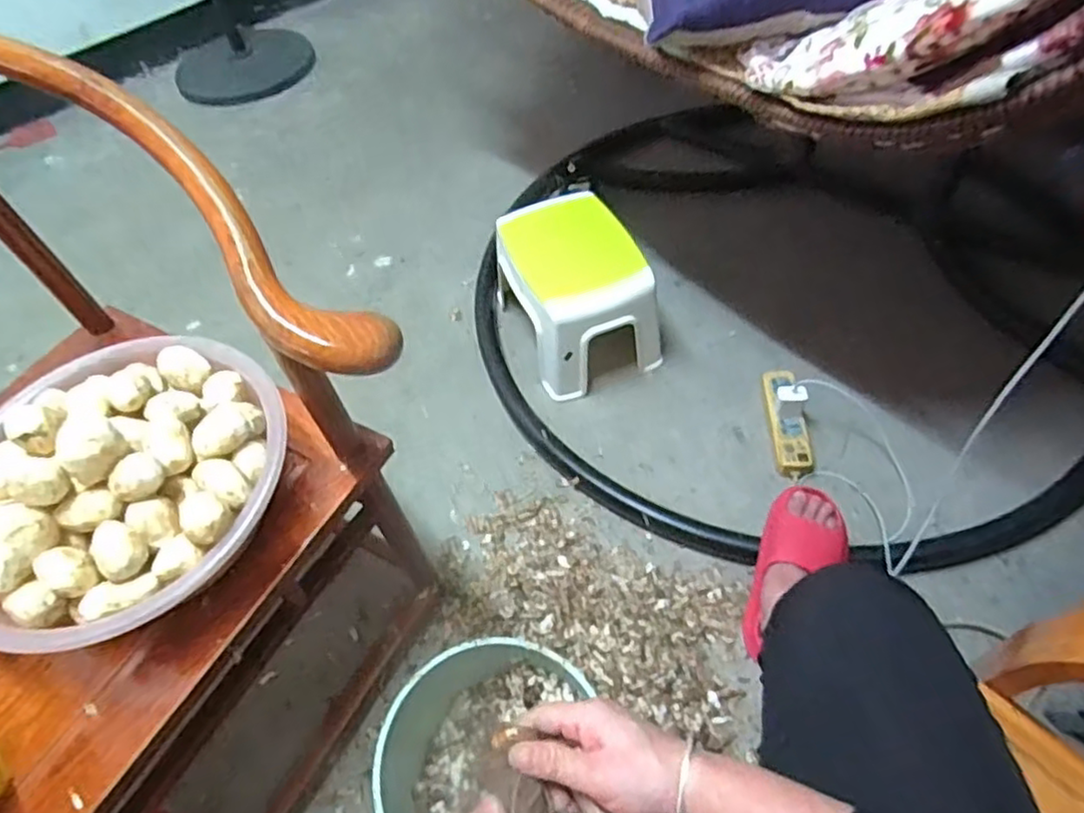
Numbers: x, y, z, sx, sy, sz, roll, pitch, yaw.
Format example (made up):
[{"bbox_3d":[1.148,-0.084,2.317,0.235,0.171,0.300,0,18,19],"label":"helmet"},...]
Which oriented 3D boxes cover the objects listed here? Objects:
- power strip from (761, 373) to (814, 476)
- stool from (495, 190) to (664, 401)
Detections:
[{"bbox_3d":[0.407,0.021,1.124,0.060,0.033,0.208,-3,54,3],"label":"power strip"},{"bbox_3d":[0.050,-0.201,1.211,0.231,0.213,0.296,-24,55,-12],"label":"stool"}]

